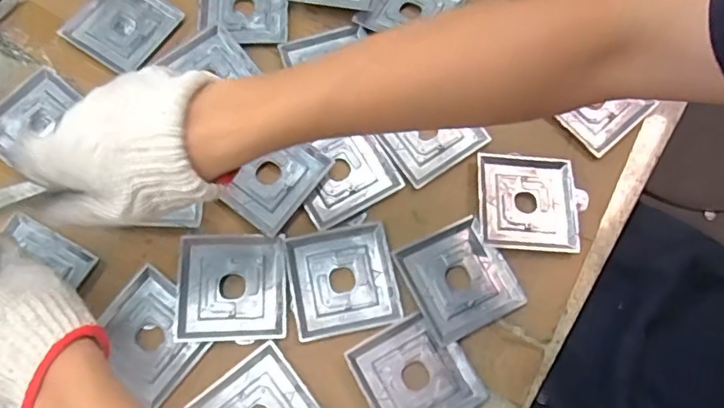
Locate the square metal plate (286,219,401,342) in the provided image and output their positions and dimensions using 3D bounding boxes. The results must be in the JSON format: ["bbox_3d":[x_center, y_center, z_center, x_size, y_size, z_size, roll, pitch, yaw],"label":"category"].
[{"bbox_3d":[-0.017,0.065,0.467,0.089,0.009,0.088,-12,73,-4],"label":"square metal plate"}]

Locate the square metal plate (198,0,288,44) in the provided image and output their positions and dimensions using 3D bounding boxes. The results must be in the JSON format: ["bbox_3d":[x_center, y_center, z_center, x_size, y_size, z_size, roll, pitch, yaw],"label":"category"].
[{"bbox_3d":[-0.121,-0.207,0.552,0.095,0.009,0.096,5,73,1],"label":"square metal plate"}]

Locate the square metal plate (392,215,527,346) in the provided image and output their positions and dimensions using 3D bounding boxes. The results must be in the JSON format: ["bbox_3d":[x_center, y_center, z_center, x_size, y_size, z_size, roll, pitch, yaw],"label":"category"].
[{"bbox_3d":[0.085,0.065,0.467,0.085,0.007,0.089,-25,75,-8],"label":"square metal plate"}]

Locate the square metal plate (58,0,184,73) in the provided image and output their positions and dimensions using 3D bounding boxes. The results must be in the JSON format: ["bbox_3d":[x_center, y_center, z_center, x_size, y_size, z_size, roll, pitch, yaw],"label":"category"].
[{"bbox_3d":[-0.243,-0.183,0.542,0.091,0.004,0.088,33,75,9],"label":"square metal plate"}]

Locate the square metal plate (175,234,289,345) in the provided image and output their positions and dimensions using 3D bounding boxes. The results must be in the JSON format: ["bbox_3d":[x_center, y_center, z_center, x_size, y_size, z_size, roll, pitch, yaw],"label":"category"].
[{"bbox_3d":[-0.110,0.071,0.458,0.090,0.014,0.089,-1,73,-1],"label":"square metal plate"}]

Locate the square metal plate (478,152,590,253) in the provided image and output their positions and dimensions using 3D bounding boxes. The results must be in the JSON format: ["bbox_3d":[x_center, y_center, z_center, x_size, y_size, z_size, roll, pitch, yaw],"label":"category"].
[{"bbox_3d":[0.155,-0.003,0.489,0.099,0.013,0.088,5,73,1],"label":"square metal plate"}]

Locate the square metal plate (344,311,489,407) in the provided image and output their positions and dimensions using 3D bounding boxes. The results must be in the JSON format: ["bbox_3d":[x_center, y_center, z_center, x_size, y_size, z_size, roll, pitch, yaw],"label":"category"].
[{"bbox_3d":[0.044,0.141,0.441,0.086,0.013,0.089,-29,75,-9],"label":"square metal plate"}]

